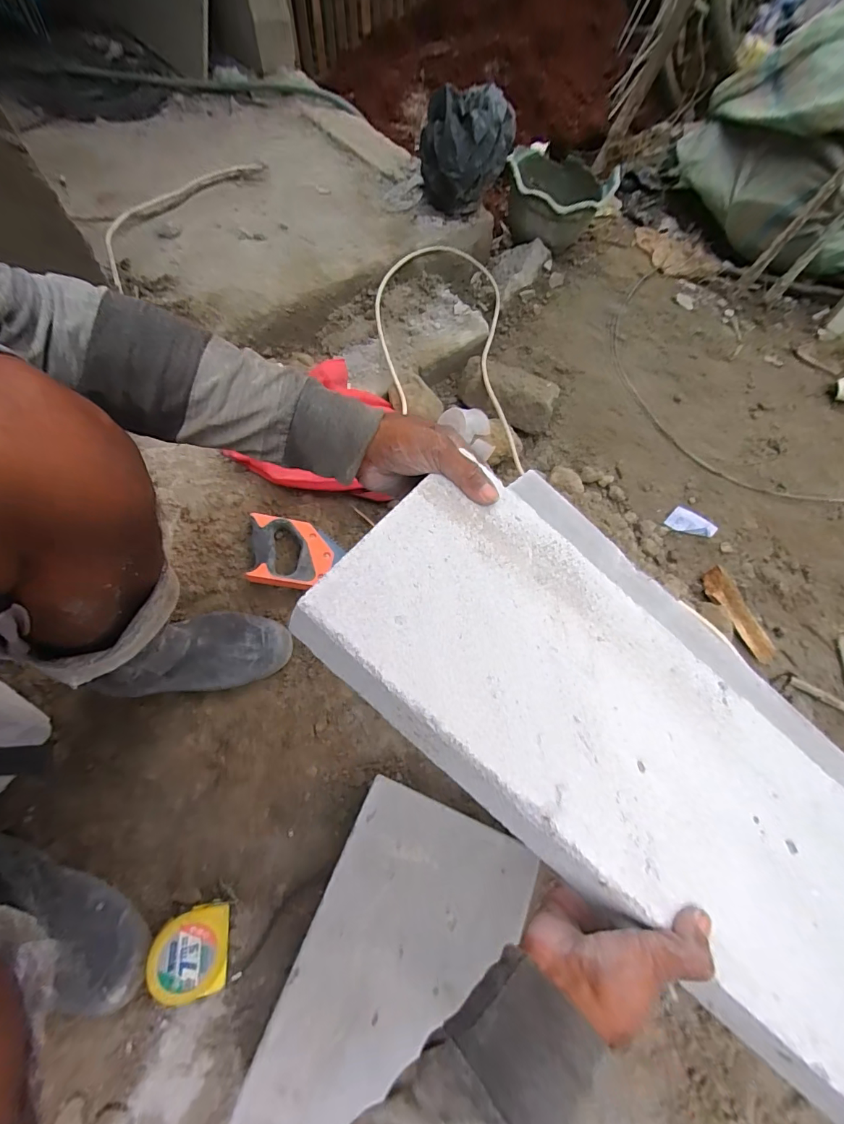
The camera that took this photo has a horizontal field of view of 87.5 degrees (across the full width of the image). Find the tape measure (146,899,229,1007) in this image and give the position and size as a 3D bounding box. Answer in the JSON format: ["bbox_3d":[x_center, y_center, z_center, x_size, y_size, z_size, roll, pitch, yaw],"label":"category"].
[{"bbox_3d":[-0.243,0.409,0.462,0.073,0.037,0.074,3,60,-22],"label":"tape measure"}]

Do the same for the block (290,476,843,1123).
[{"bbox_3d":[0.182,0.162,0.344,0.582,0.066,0.212,39,67,-2],"label":"block"}]

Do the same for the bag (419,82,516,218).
[{"bbox_3d":[0.088,-0.805,0.887,0.178,0.194,0.138,3,66,0],"label":"bag"}]

